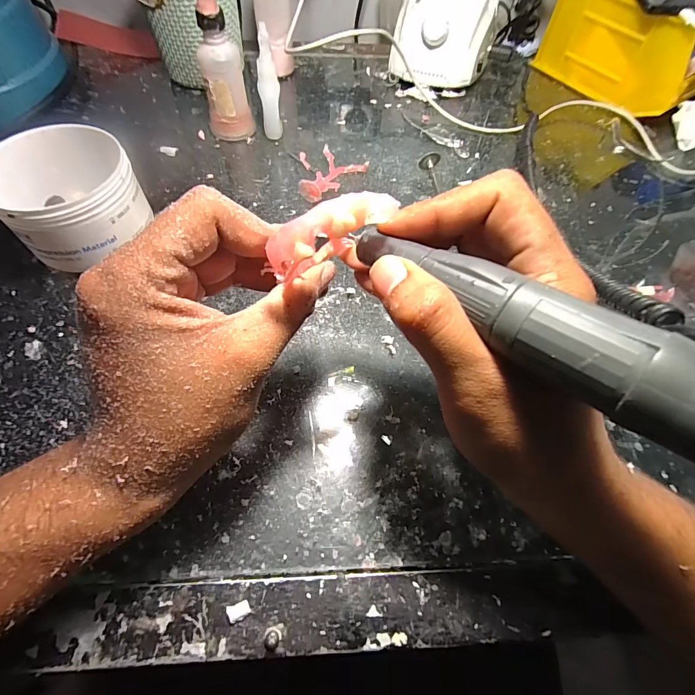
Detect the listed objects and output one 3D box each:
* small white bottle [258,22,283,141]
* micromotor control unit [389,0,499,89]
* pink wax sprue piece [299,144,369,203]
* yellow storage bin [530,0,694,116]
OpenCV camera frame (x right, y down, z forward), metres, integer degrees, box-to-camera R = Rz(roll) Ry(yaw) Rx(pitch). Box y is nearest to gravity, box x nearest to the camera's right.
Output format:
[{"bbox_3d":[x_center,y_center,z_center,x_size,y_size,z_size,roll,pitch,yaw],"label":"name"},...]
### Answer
[{"bbox_3d":[-0.072,-0.238,0.346,0.019,0.085,0.022,-7,61,-7],"label":"small white bottle"},{"bbox_3d":[0.112,-0.357,0.427,0.101,0.081,0.117,19,61,7],"label":"micromotor control unit"},{"bbox_3d":[-0.012,-0.159,0.343,0.063,0.018,0.066,1,60,-2],"label":"pink wax sprue piece"},{"bbox_3d":[0.321,-0.342,0.426,0.104,0.086,0.168,-29,66,-18],"label":"yellow storage bin"}]

